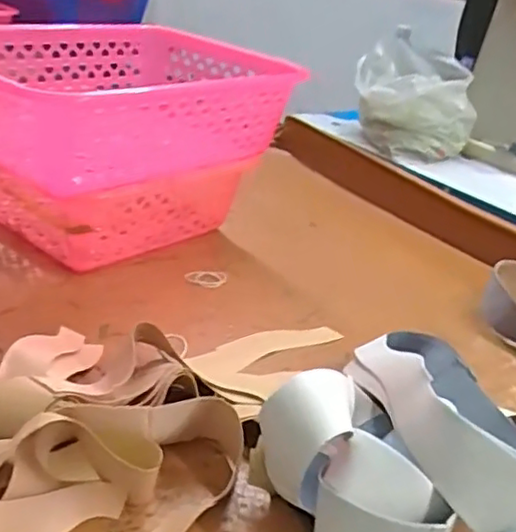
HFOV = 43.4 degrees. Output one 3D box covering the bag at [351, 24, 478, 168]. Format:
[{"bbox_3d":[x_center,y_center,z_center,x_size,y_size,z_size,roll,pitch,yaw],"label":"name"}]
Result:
[{"bbox_3d":[0.280,-0.311,1.187,0.171,0.180,0.186,-7,31,-28],"label":"bag"}]

